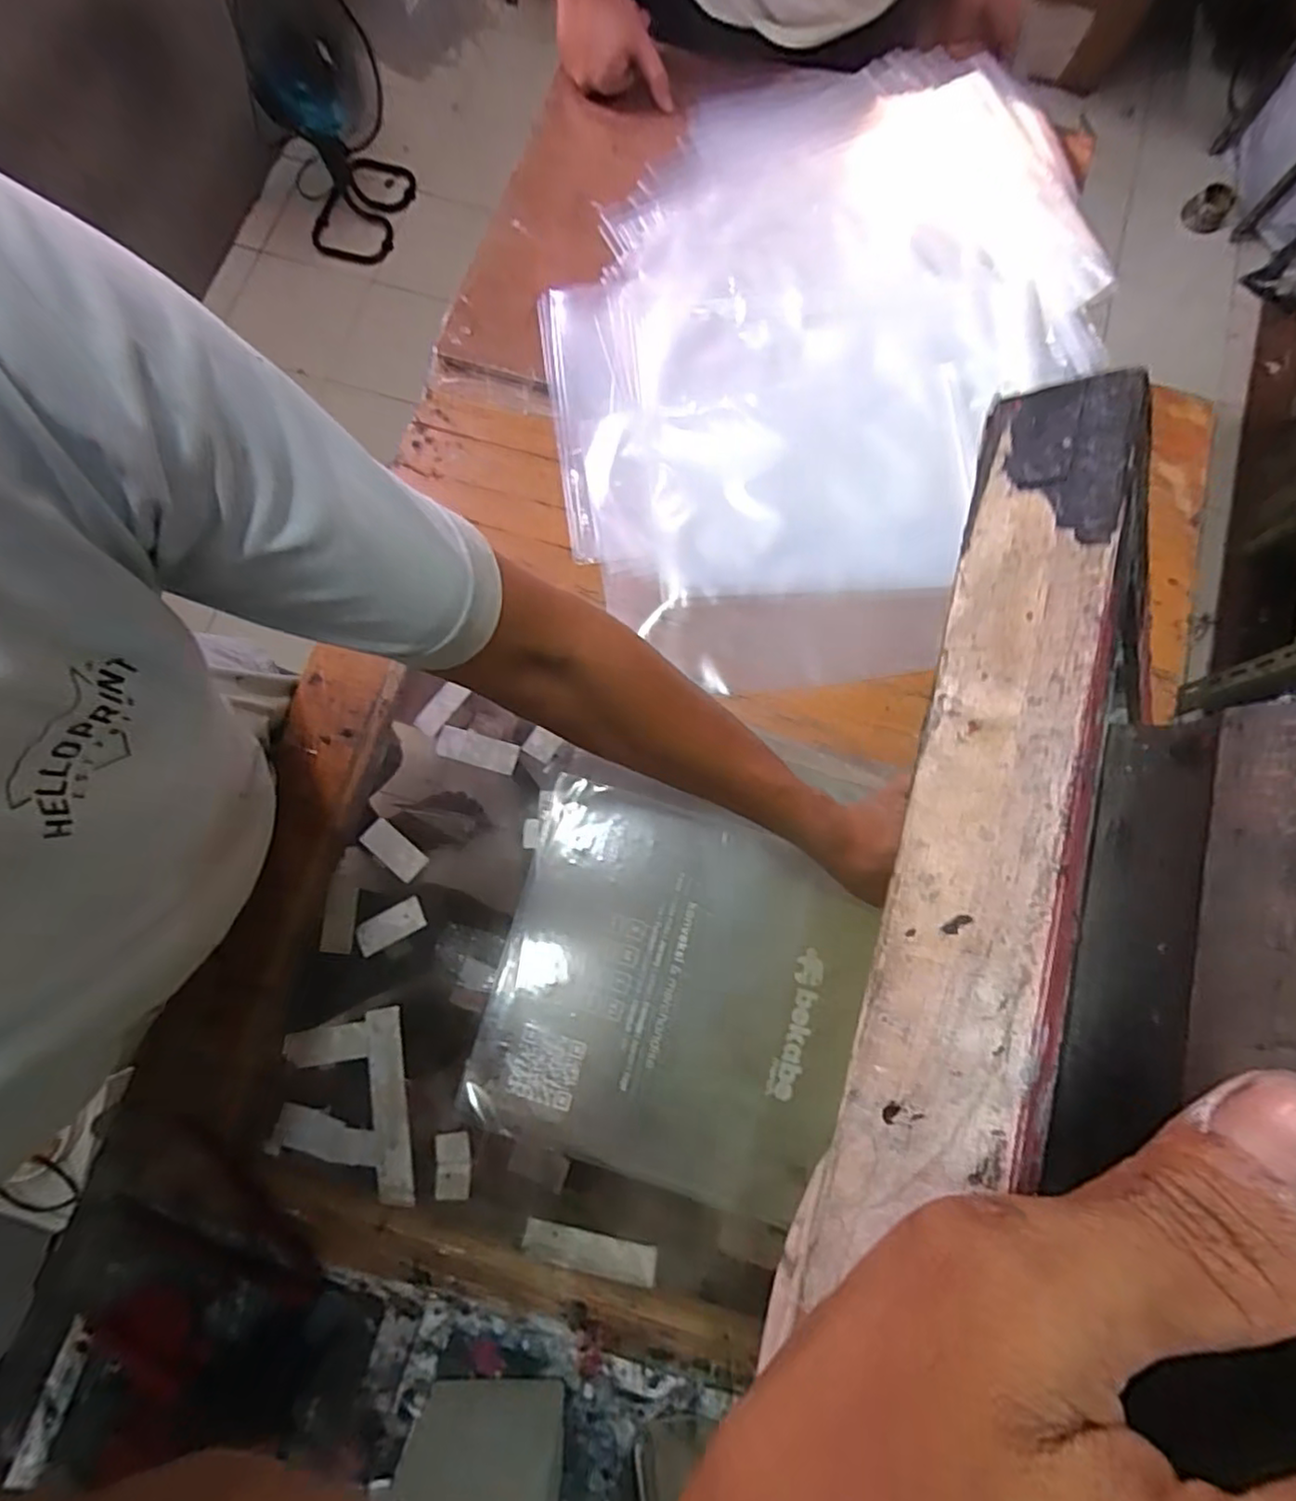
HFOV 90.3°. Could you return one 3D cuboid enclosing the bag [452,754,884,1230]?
[{"bbox_3d":[0.027,0.185,0.522,0.281,0.015,0.290,15,78,3],"label":"bag"}]

